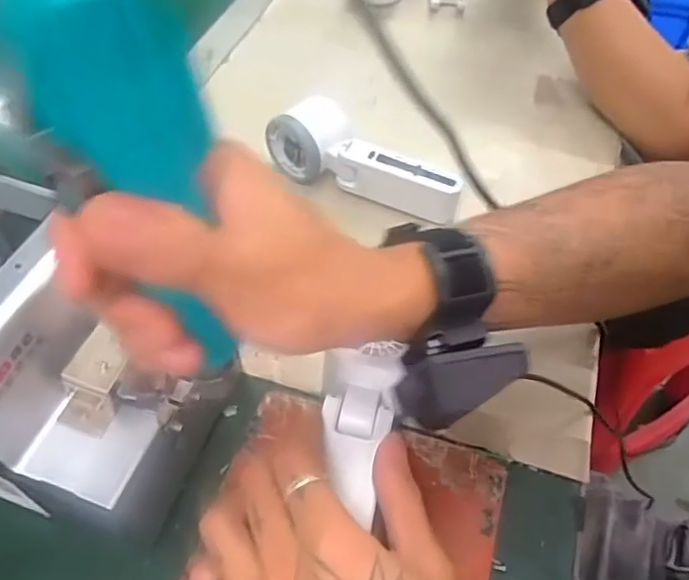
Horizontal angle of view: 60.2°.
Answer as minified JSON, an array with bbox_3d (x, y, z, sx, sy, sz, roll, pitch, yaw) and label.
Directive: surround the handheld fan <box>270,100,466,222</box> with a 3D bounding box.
[{"bbox_3d":[0.018,-0.104,0.503,0.168,0.066,0.048,23,56,15],"label":"handheld fan"}]

